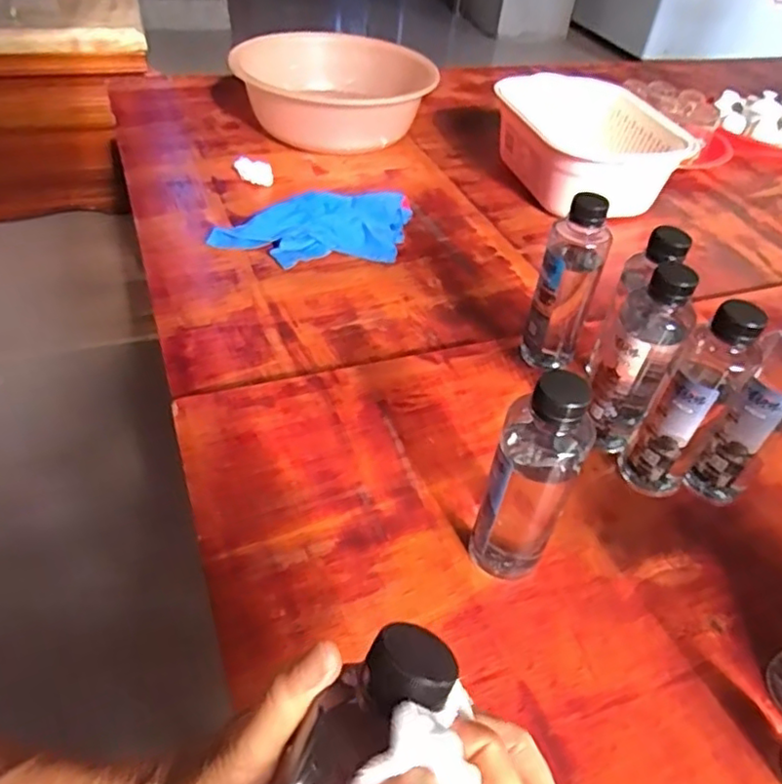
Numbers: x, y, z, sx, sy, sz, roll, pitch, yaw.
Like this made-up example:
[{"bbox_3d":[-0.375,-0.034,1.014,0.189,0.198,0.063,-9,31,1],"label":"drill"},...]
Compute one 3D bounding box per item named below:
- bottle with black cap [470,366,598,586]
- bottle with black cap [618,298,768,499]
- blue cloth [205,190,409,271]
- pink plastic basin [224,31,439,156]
[{"bbox_3d":[0.094,0.058,0.418,0.051,0.189,0.052,23,46,17],"label":"bottle with black cap"},{"bbox_3d":[0.233,0.011,0.492,0.052,0.177,0.047,27,47,21],"label":"bottle with black cap"},{"bbox_3d":[-0.078,-0.209,0.805,0.282,0.034,0.134,-19,49,-24],"label":"blue cloth"},{"bbox_3d":[-0.103,-0.483,1.027,0.288,0.105,0.275,3,44,-3],"label":"pink plastic basin"}]

